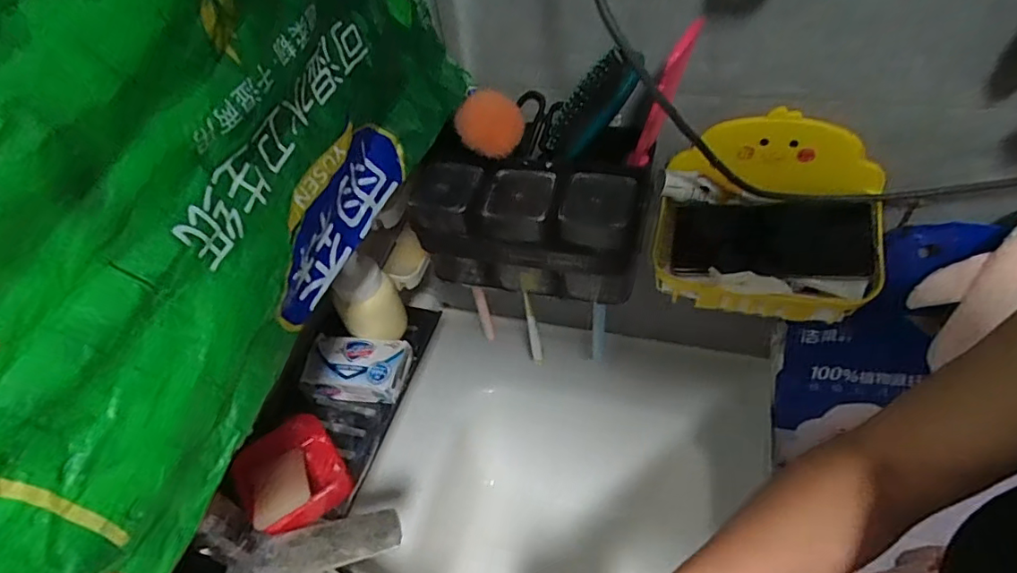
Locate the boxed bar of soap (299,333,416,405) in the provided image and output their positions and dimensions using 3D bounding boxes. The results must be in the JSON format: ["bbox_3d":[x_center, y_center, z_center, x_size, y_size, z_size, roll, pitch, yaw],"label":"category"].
[{"bbox_3d":[-0.155,0.083,0.567,0.099,0.041,0.060,4,48,11],"label":"boxed bar of soap"}]

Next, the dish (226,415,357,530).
[{"bbox_3d":[-0.194,0.171,0.495,0.086,0.040,0.102,-31,51,-20],"label":"dish"}]

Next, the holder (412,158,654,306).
[{"bbox_3d":[0.020,-0.051,0.534,0.212,0.116,0.077,11,50,17],"label":"holder"}]

